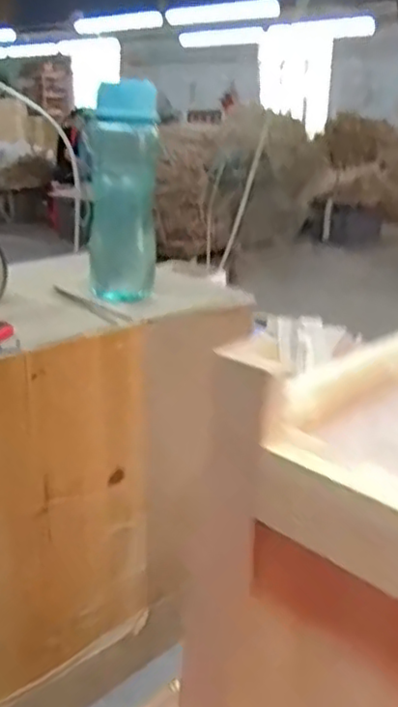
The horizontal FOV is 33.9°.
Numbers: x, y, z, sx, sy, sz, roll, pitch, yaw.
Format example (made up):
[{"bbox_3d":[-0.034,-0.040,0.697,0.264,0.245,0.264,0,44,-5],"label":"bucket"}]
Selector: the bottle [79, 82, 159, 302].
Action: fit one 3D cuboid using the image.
[{"bbox_3d":[-0.083,-0.170,0.713,0.077,0.227,0.085,-2,21,-5],"label":"bottle"}]

